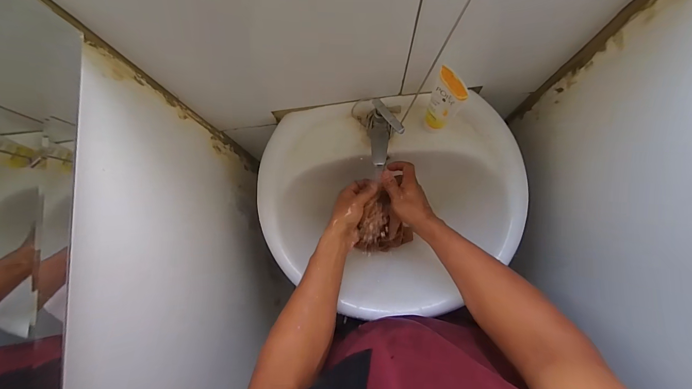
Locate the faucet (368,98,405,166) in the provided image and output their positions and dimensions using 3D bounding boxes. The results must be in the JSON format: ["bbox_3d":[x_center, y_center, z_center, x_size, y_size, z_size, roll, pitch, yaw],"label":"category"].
[{"bbox_3d":[0.068,-0.099,0.533,0.055,0.073,0.116,-6,80,3],"label":"faucet"}]

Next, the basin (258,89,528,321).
[{"bbox_3d":[0.083,0.013,0.599,0.469,0.138,0.361,-6,80,3],"label":"basin"}]

